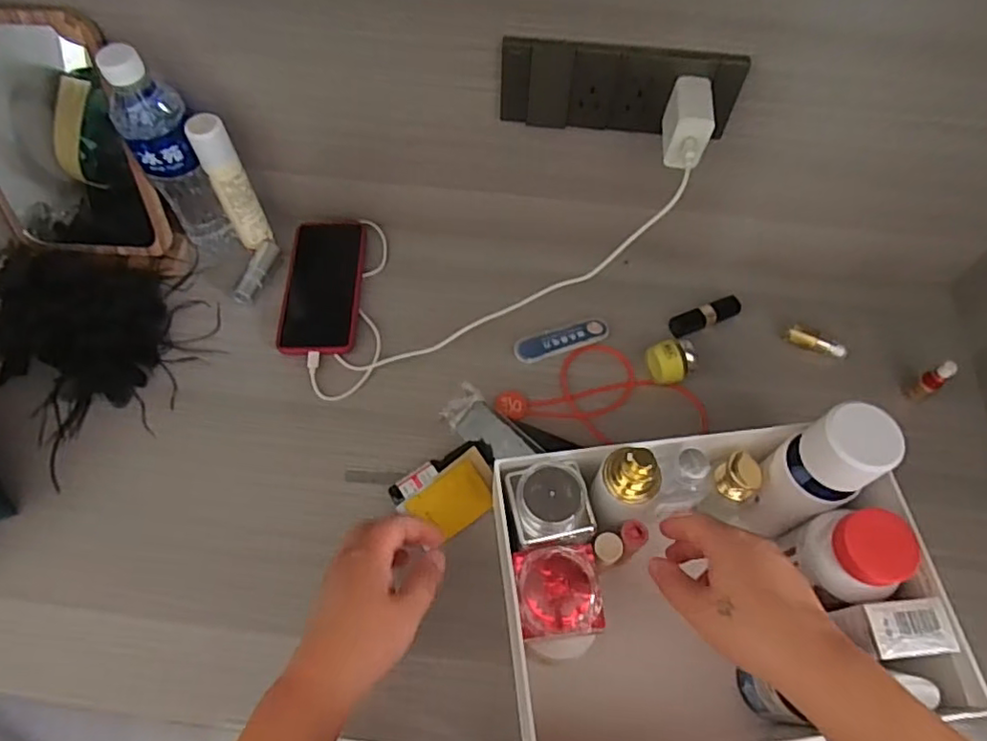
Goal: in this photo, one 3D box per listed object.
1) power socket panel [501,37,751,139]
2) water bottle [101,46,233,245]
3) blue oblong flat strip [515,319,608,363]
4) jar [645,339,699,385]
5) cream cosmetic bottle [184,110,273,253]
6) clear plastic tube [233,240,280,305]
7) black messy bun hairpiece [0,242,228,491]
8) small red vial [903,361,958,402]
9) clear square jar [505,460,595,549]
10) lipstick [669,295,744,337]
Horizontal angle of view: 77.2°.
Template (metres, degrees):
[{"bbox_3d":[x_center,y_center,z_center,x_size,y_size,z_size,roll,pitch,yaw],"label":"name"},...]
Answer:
[{"bbox_3d":[0.103,-0.230,0.516,0.191,0.075,0.014,5,58,1],"label":"power socket panel"},{"bbox_3d":[-0.301,-0.197,0.587,0.059,0.207,0.062,-28,66,-15],"label":"water bottle"},{"bbox_3d":[0.071,-0.032,0.634,0.099,0.004,0.027,-17,64,-10],"label":"blue oblong flat strip"},{"bbox_3d":[0.174,-0.007,0.608,0.042,0.040,0.041,-23,65,-13],"label":"jar"},{"bbox_3d":[-0.260,-0.180,0.618,0.033,0.152,0.034,-29,66,-16],"label":"cream cosmetic bottle"},{"bbox_3d":[-0.249,-0.105,0.655,0.021,0.018,0.078,14,63,6],"label":"clear plastic tube"},{"bbox_3d":[-0.405,-0.047,0.618,0.226,0.046,0.187,40,68,18],"label":"black messy bun hairpiece"},{"bbox_3d":[0.417,0.009,0.587,0.016,0.052,0.017,-28,66,-15],"label":"small red vial"},{"bbox_3d":[0.042,0.097,0.456,0.056,0.040,0.055,-10,63,-6],"label":"clear square jar"},{"bbox_3d":[0.222,-0.057,0.645,0.077,0.020,0.022,-17,64,-10],"label":"lipstick"}]

